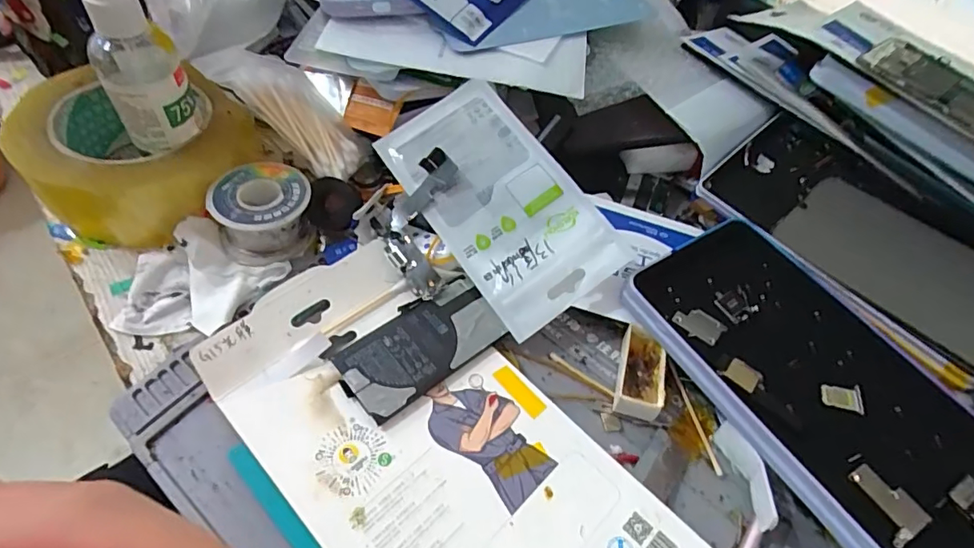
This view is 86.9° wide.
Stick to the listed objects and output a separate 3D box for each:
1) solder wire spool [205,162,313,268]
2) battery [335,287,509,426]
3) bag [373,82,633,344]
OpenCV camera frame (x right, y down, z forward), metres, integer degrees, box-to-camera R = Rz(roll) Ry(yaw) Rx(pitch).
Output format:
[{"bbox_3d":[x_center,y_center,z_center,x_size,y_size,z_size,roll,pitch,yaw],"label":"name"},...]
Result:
[{"bbox_3d":[-0.127,-0.038,0.291,0.050,0.024,0.053,1,58,-1],"label":"solder wire spool"},{"bbox_3d":[-0.033,0.036,0.267,0.084,0.004,0.043,-33,64,-28],"label":"battery"},{"bbox_3d":[0.003,-0.042,0.297,0.084,0.016,0.148,-36,73,-6],"label":"bag"}]

